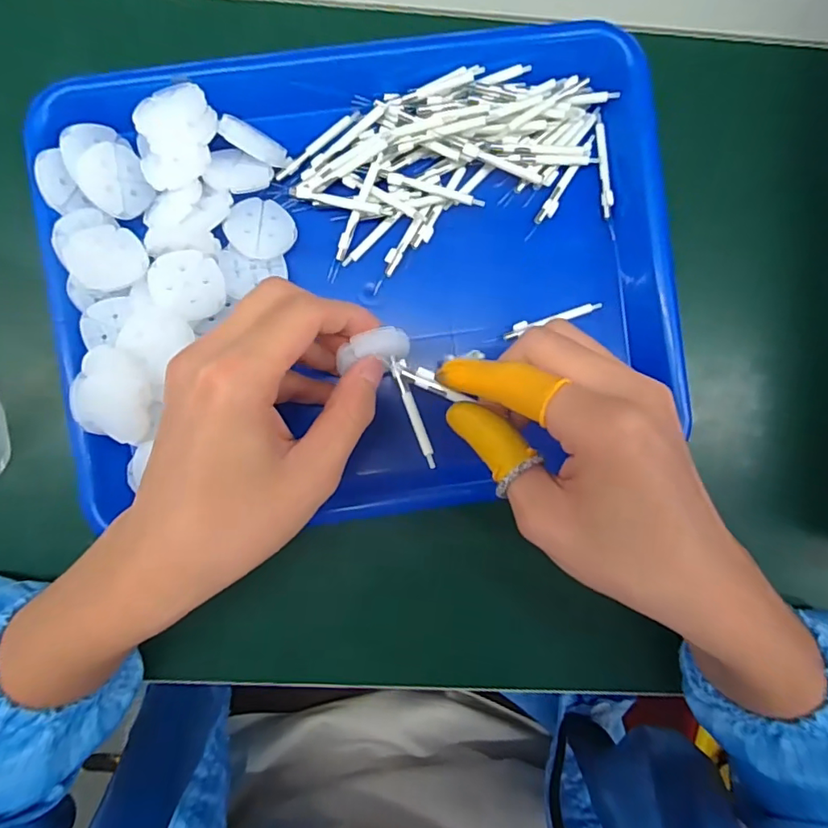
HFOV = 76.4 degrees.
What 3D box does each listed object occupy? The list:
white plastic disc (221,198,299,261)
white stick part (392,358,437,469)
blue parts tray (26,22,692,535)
[{"bbox_3d":[-0.083,-0.100,0.283,0.037,0.006,0.033,-28,91,-20],"label":"white plastic disc"},{"bbox_3d":[0.000,-0.001,0.245,0.005,0.004,0.054,-20,92,-2],"label":"white stick part"},{"bbox_3d":[-0.020,-0.074,0.287,0.328,0.042,0.256,-7,92,-3],"label":"blue parts tray"}]

